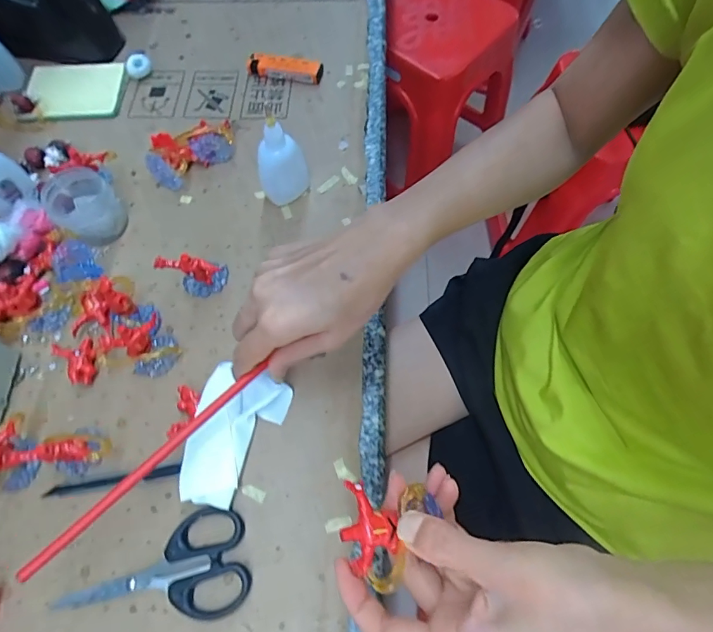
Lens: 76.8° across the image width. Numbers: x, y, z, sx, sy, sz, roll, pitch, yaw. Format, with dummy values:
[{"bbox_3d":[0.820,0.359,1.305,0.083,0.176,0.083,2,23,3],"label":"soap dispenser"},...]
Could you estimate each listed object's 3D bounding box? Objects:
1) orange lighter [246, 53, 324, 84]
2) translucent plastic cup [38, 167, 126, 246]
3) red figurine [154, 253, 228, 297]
[{"bbox_3d":[-0.076,-0.263,0.477,0.080,0.020,0.016,14,68,8],"label":"orange lighter"},{"bbox_3d":[-0.241,-0.099,0.399,0.052,0.041,0.062,-38,71,-13],"label":"translucent plastic cup"},{"bbox_3d":[-0.135,-0.037,0.370,0.046,0.049,0.022,-15,67,-5],"label":"red figurine"}]

